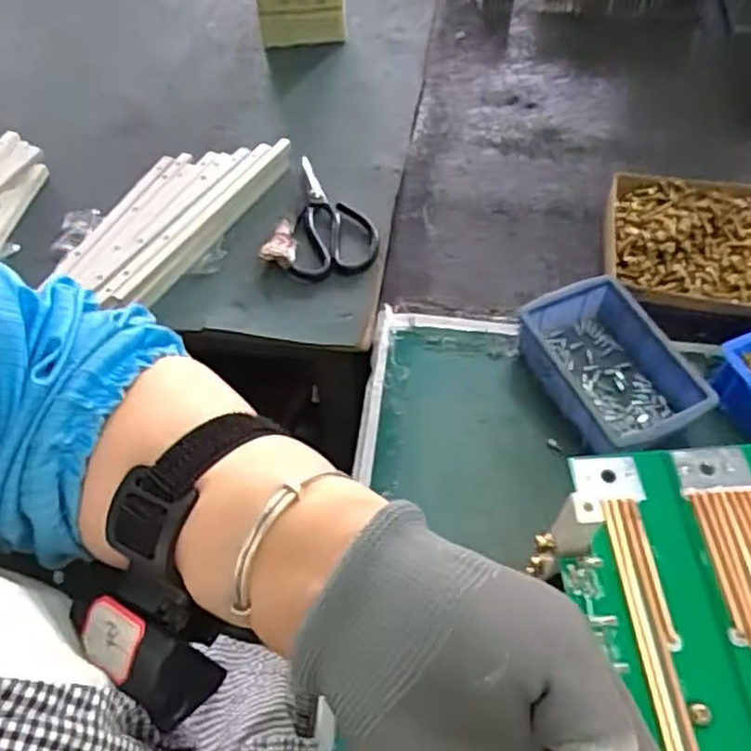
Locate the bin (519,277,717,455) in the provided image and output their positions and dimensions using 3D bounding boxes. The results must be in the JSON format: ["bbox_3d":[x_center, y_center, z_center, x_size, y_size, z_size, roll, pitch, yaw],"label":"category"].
[{"bbox_3d":[0.192,-0.007,0.574,0.099,0.054,0.146,-26,60,-16],"label":"bin"}]

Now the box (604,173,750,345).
[{"bbox_3d":[0.298,-0.109,0.641,0.173,0.047,0.156,8,58,9],"label":"box"}]

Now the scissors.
[{"bbox_3d":[-0.038,-0.156,0.697,0.083,0.012,0.160,1,57,4],"label":"scissors"}]

